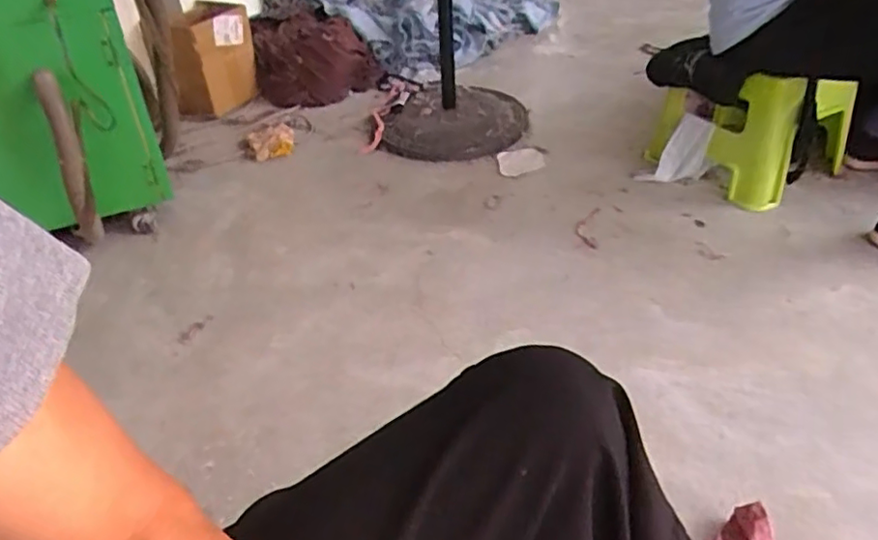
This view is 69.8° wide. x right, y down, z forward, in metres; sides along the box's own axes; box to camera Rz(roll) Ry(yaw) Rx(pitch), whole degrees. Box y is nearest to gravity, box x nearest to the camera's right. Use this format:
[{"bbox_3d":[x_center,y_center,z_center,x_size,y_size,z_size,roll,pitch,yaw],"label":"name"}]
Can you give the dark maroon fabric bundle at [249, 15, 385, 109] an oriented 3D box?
[{"bbox_3d":[-0.364,-0.615,1.843,0.344,0.177,0.319,-16,40,-13],"label":"dark maroon fabric bundle"}]

